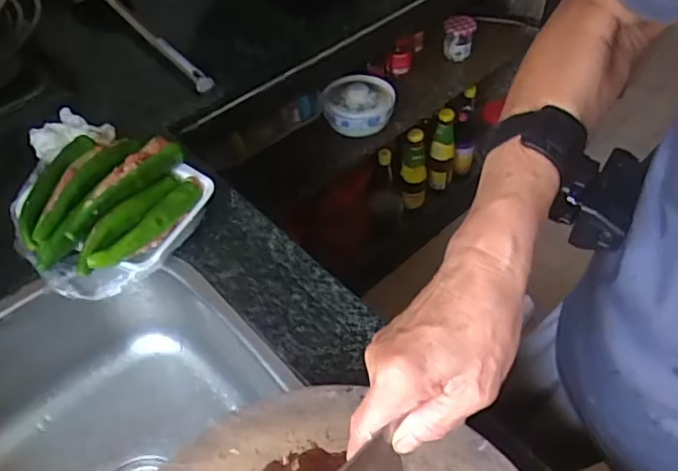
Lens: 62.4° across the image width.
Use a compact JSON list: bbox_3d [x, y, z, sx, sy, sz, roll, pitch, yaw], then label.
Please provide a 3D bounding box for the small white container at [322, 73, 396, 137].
[{"bbox_3d":[0.041,-0.276,1.178,0.147,0.066,0.125,-2,51,2],"label":"small white container"}]

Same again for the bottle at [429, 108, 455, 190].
[{"bbox_3d":[0.277,-0.235,1.484,0.059,0.258,0.063,10,52,12],"label":"bottle"}]

